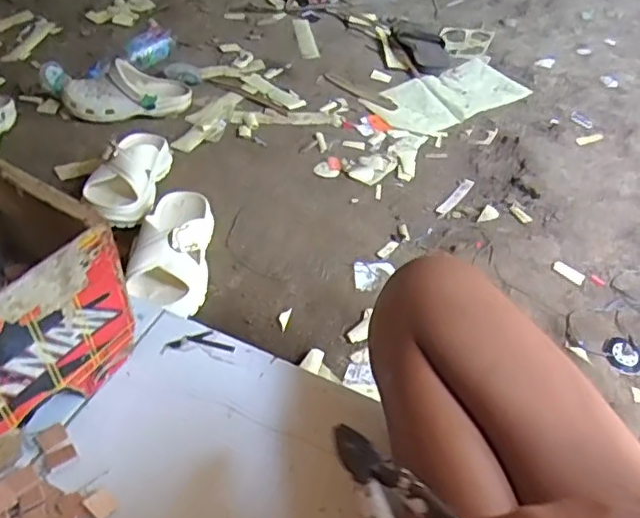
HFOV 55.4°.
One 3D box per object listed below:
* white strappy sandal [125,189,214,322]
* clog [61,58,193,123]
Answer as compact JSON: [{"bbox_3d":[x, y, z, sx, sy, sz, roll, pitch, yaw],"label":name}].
[{"bbox_3d":[-0.199,-0.018,0.850,0.094,0.101,0.208,4,47,-2],"label":"white strappy sandal"},{"bbox_3d":[-0.381,-0.331,1.201,0.244,0.077,0.096,-5,47,-10],"label":"clog"}]

